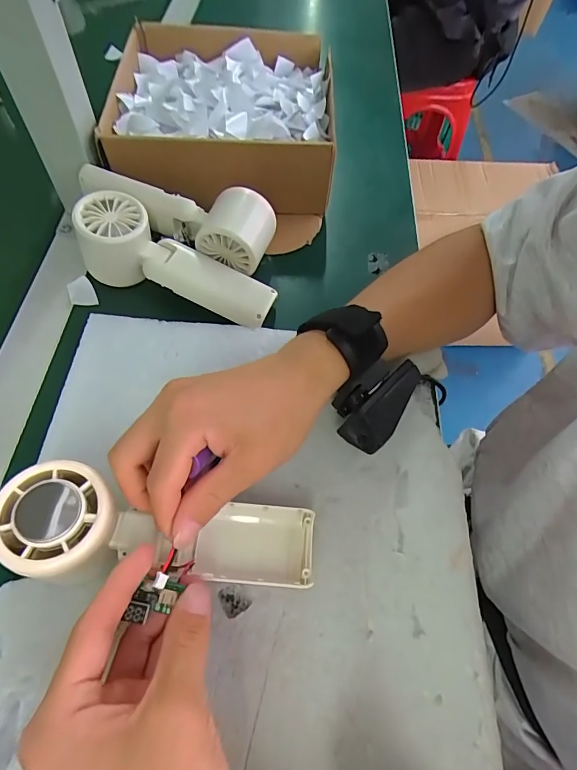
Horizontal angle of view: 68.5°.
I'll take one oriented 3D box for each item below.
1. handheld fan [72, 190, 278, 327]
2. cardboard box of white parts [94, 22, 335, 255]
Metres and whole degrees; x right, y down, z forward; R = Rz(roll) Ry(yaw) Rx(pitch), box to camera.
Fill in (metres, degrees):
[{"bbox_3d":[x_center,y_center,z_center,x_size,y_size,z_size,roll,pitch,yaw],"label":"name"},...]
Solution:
[{"bbox_3d":[-0.092,-0.093,0.348,0.161,0.051,0.052,25,60,-4],"label":"handheld fan"},{"bbox_3d":[-0.065,-0.275,0.442,0.214,0.083,0.231,2,61,-3],"label":"cardboard box of white parts"}]

